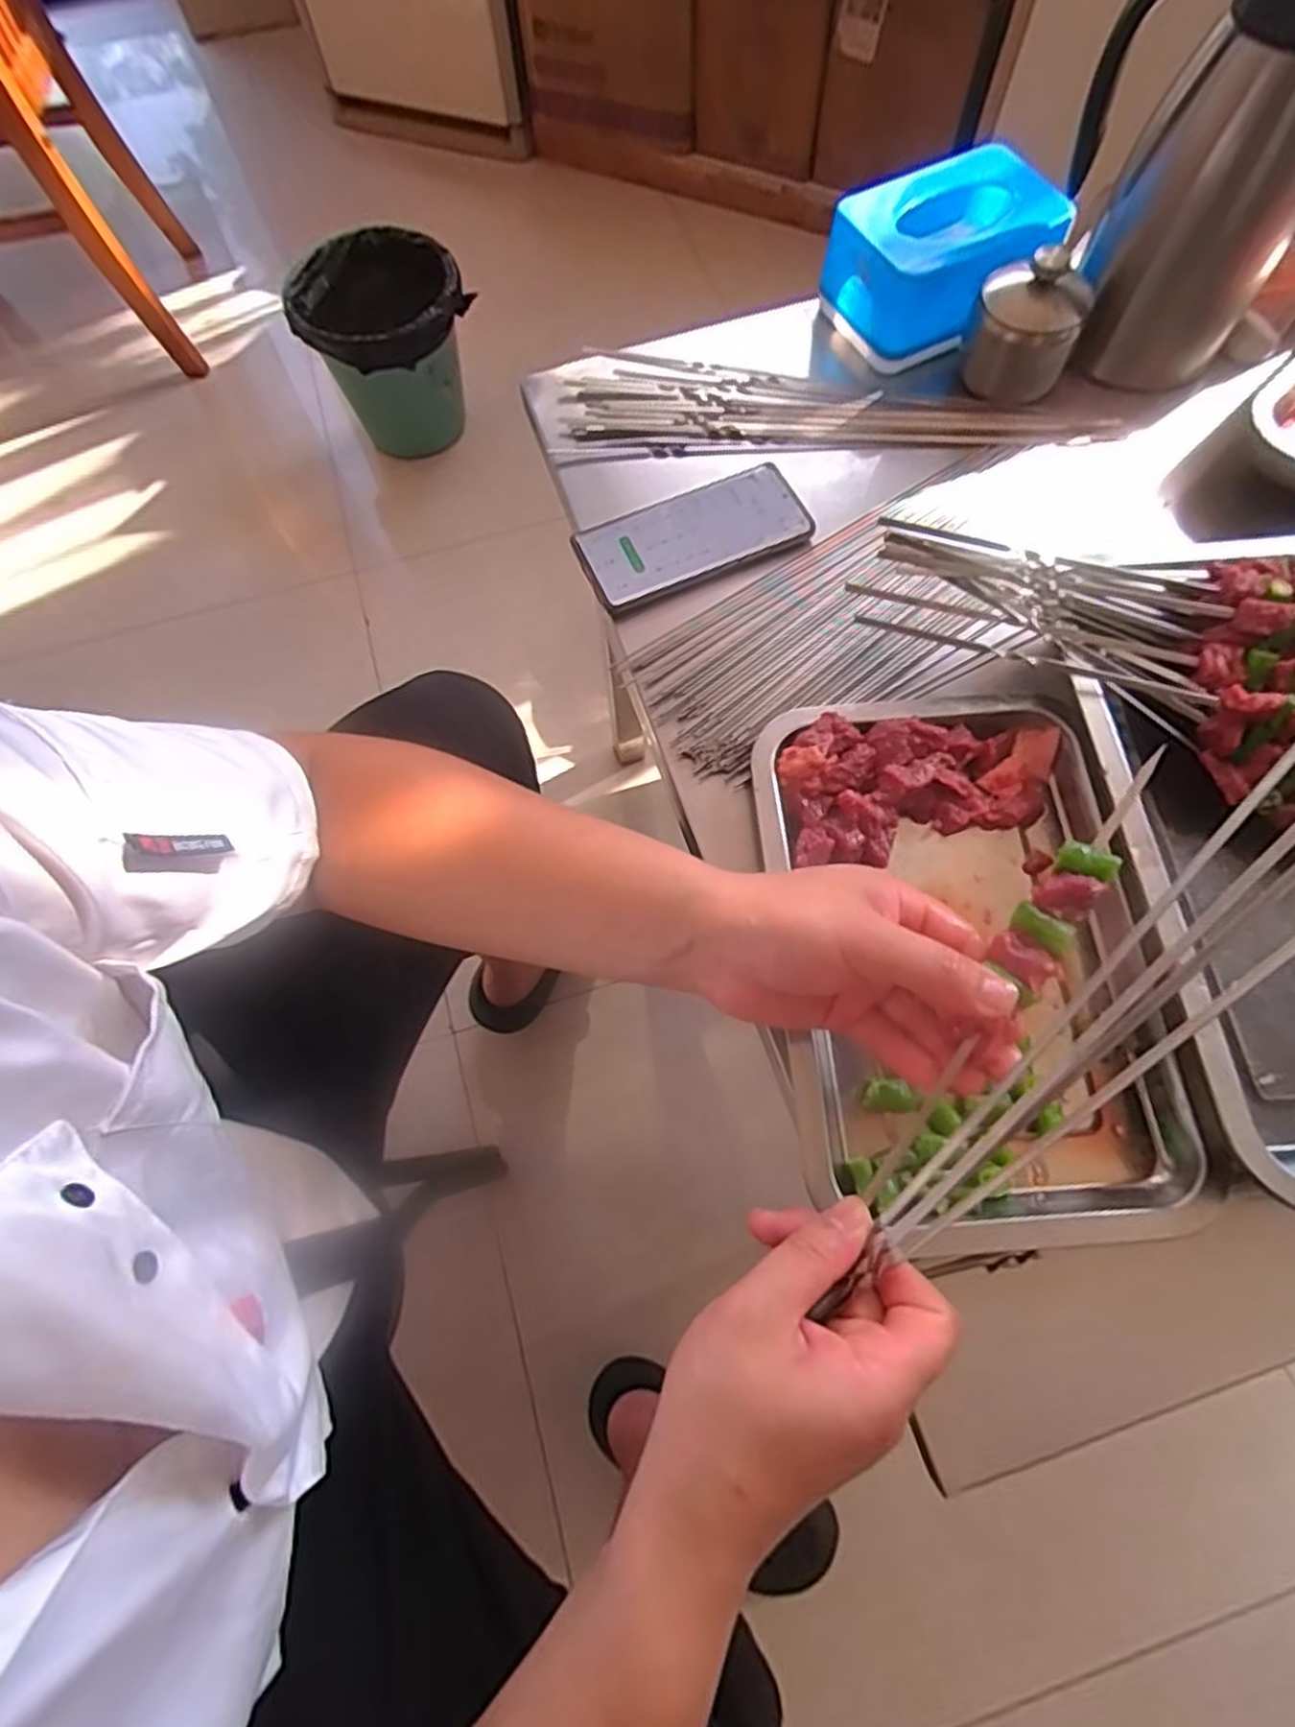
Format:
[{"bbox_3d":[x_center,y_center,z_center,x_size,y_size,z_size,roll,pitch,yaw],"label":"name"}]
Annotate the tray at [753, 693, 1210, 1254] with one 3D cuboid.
[{"bbox_3d":[0.178,0.044,0.429,0.203,0.028,0.308,-5,69,0],"label":"tray"}]

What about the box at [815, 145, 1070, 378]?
[{"bbox_3d":[0.235,-0.474,0.597,0.172,0.079,0.114,-31,72,-10],"label":"box"}]

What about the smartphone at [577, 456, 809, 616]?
[{"bbox_3d":[0.032,-0.239,0.551,0.162,0.013,0.076,-23,70,-7],"label":"smartphone"}]

